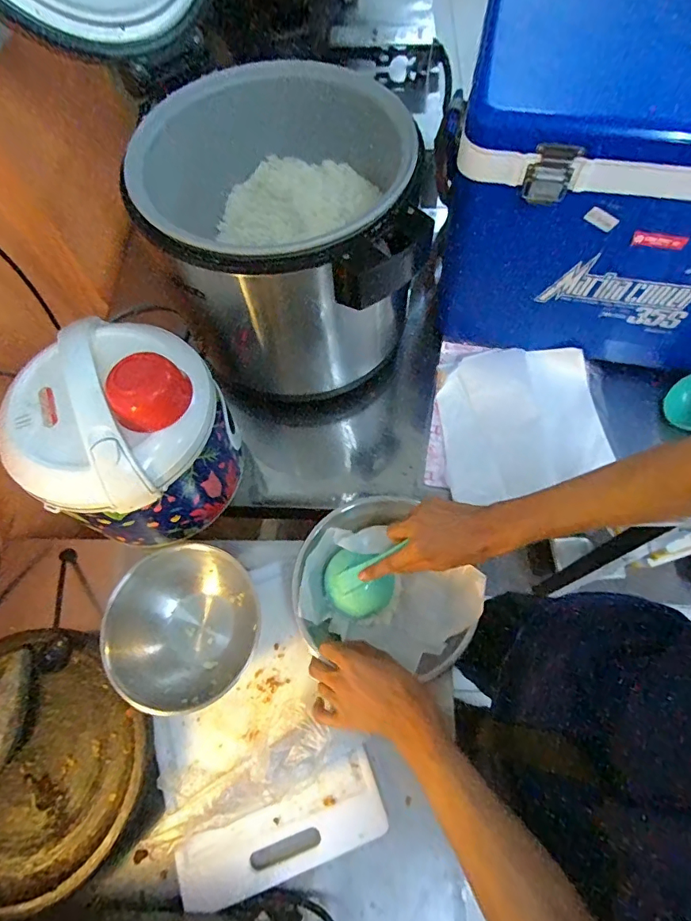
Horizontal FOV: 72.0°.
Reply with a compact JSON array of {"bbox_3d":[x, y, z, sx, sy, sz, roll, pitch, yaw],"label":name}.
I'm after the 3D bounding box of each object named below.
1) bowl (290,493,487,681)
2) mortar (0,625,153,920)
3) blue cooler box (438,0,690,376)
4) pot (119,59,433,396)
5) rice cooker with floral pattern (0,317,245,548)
[{"bbox_3d":[0.056,0.158,0.641,0.234,0.075,0.209,9,67,7],"label":"bowl"},{"bbox_3d":[-0.390,0.360,0.582,0.295,0.066,0.274,-1,66,2],"label":"mortar"},{"bbox_3d":[0.414,-0.379,0.683,0.490,0.394,0.318,12,67,8],"label":"blue cooler box"},{"bbox_3d":[-0.090,-0.314,0.748,0.358,0.357,0.374,-12,66,-3],"label":"pot"},{"bbox_3d":[-0.281,-0.040,0.628,0.230,0.227,0.257,36,72,17],"label":"rice cooker with floral pattern"}]

